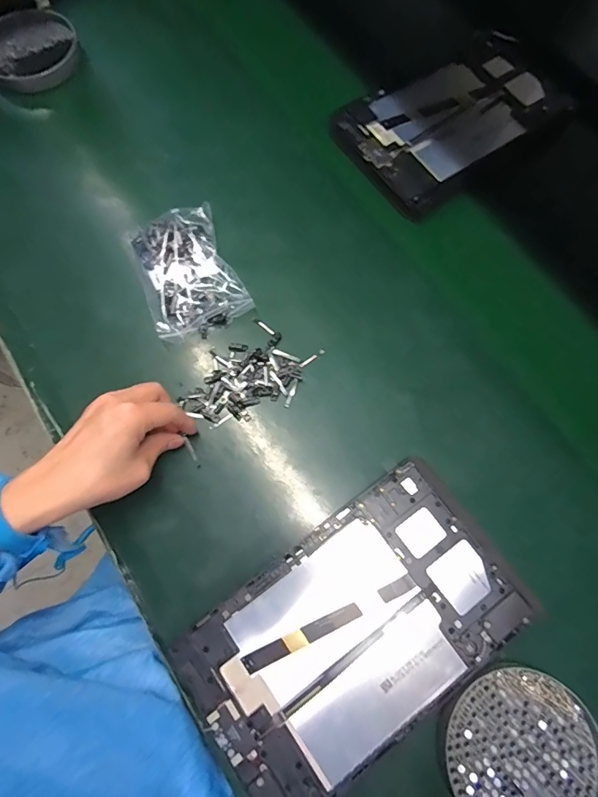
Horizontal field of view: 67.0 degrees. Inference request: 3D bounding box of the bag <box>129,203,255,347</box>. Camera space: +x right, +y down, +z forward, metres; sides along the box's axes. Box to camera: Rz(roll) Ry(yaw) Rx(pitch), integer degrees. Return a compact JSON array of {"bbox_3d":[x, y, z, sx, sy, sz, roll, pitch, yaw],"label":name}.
[{"bbox_3d":[-0.115,-0.129,0.459,0.093,0.016,0.135,-23,74,-8],"label":"bag"}]

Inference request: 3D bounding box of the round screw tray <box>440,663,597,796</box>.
[{"bbox_3d":[0.163,0.258,0.332,0.112,0.010,0.103,0,72,-1],"label":"round screw tray"}]

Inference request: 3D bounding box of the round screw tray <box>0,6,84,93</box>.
[{"bbox_3d":[-0.331,-0.434,0.561,0.109,0.027,0.104,0,73,1],"label":"round screw tray"}]

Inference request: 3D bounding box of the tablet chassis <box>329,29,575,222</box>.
[{"bbox_3d":[0.177,-0.323,0.518,0.263,0.019,0.149,-35,77,-10],"label":"tablet chassis"}]

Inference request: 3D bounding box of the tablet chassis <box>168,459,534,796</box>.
[{"bbox_3d":[0.042,0.177,0.346,0.238,0.010,0.148,-35,77,-11],"label":"tablet chassis"}]

